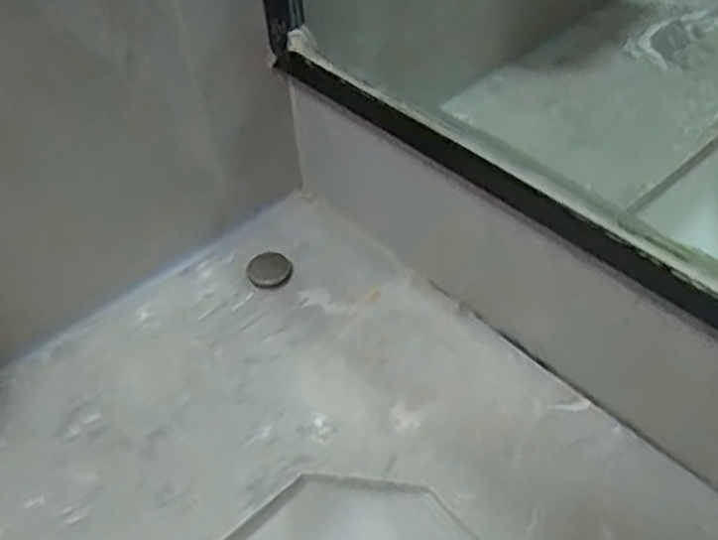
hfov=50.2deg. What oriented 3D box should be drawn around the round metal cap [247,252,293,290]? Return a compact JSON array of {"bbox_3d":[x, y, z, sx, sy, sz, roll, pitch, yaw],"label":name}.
[{"bbox_3d":[-0.072,0.000,0.621,0.036,0.006,0.035,-2,46,2],"label":"round metal cap"}]

